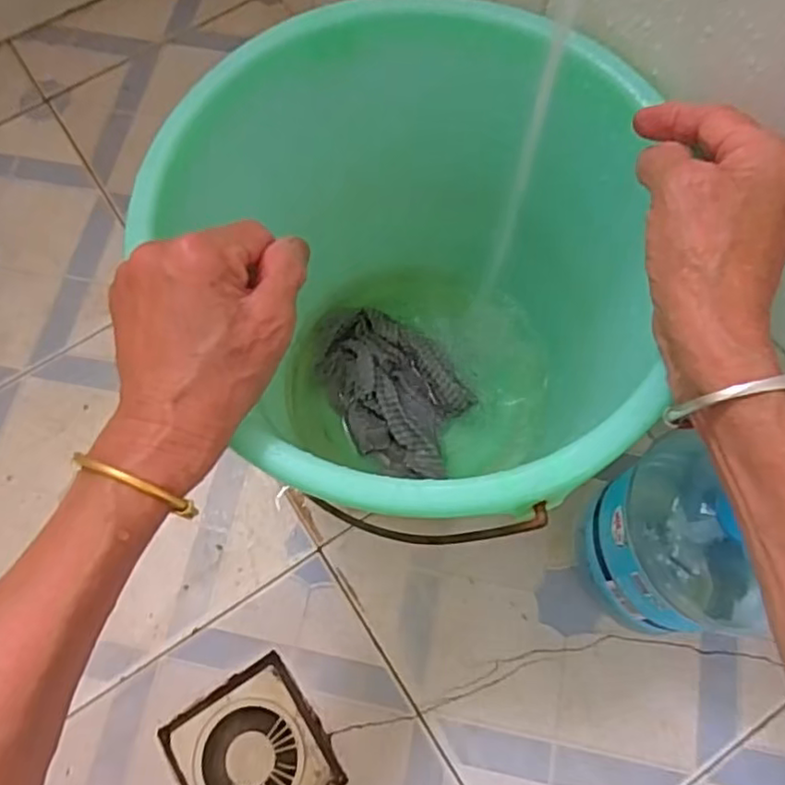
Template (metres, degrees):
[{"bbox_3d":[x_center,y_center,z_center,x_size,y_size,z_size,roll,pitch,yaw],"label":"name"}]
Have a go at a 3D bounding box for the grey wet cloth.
[{"bbox_3d":[-0.003,-0.005,0.561,0.097,0.032,0.165,-37,72,-11],"label":"grey wet cloth"}]

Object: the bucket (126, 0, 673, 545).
[{"bbox_3d":[0.028,-0.050,0.456,0.278,0.268,0.294,-1,70,2],"label":"bucket"}]

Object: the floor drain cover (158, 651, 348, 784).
[{"bbox_3d":[-0.109,0.282,0.506,0.110,0.007,0.111,-32,72,-9],"label":"floor drain cover"}]

